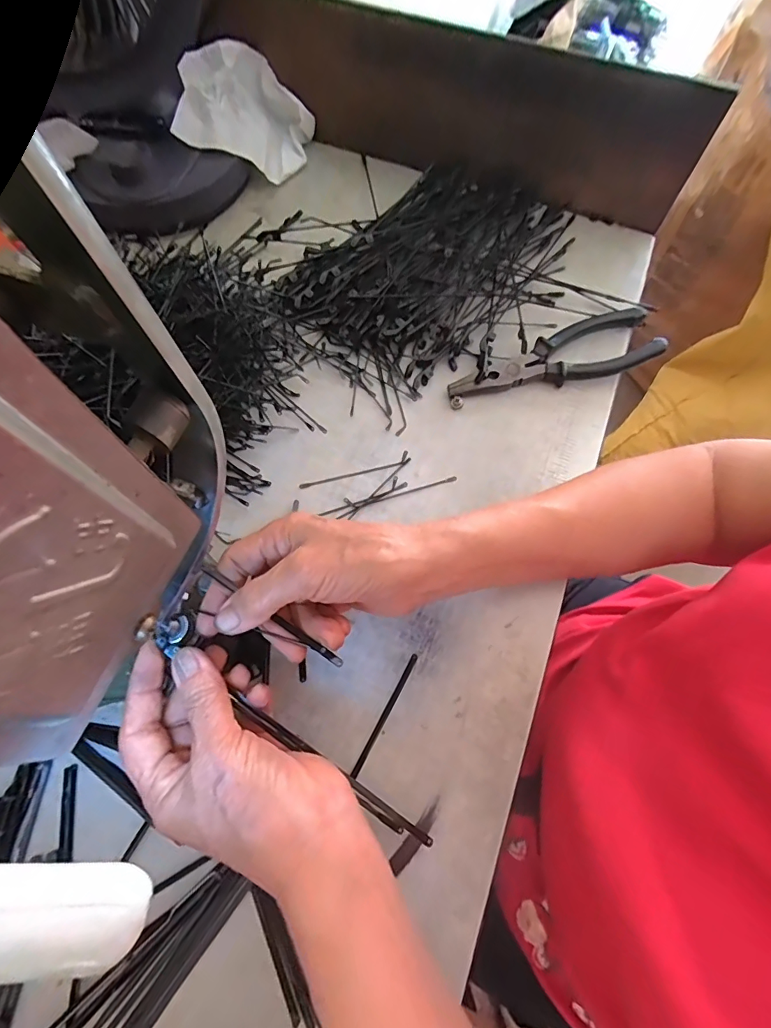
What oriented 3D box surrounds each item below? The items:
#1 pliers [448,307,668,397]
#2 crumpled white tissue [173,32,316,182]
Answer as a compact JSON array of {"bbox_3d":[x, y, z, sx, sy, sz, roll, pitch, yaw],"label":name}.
[{"bbox_3d":[0.142,-0.124,0.383,0.180,0.019,0.052,-20,71,-9],"label":"pliers"},{"bbox_3d":[-0.132,-0.377,0.442,0.118,0.072,0.093,-6,69,-4],"label":"crumpled white tissue"}]

